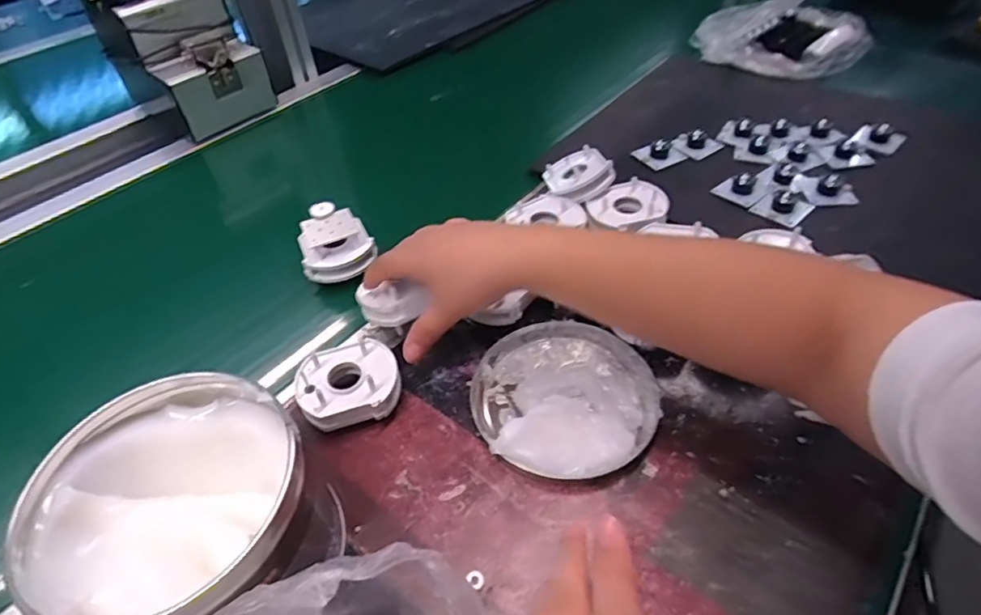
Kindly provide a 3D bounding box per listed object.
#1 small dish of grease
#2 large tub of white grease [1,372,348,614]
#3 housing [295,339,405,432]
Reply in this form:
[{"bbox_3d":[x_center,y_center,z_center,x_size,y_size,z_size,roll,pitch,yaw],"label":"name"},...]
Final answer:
[{"bbox_3d":[0.052,0.057,0.393,0.127,0.029,0.125,-2,47,2],"label":"small dish of grease"},{"bbox_3d":[-0.155,0.118,0.298,0.127,0.093,0.131,-2,47,2],"label":"large tub of white grease"},{"bbox_3d":[-0.099,0.058,0.396,0.069,0.033,0.058,-18,48,-13],"label":"housing"}]

